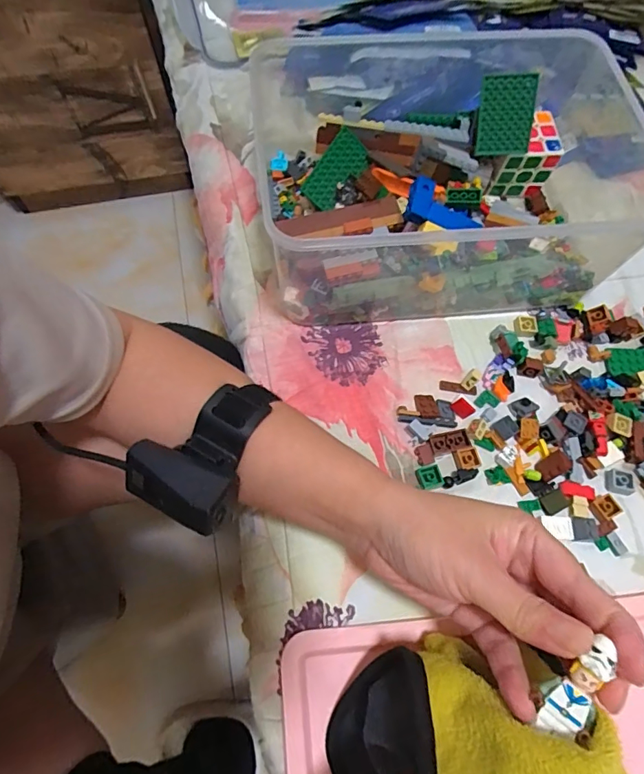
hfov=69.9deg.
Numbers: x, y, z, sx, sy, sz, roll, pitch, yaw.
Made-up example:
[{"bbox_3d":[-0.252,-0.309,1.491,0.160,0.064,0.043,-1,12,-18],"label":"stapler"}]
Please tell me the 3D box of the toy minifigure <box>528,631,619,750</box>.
[{"bbox_3d":[0.107,0.127,0.192,0.021,0.011,0.044,33,96,13],"label":"toy minifigure"}]

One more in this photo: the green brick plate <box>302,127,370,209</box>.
[{"bbox_3d":[0.014,-0.206,0.443,0.038,0.008,0.073,36,86,-22],"label":"green brick plate"}]

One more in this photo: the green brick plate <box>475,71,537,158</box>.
[{"bbox_3d":[0.167,-0.246,0.420,0.048,0.063,0.005,4,28,10],"label":"green brick plate"}]

